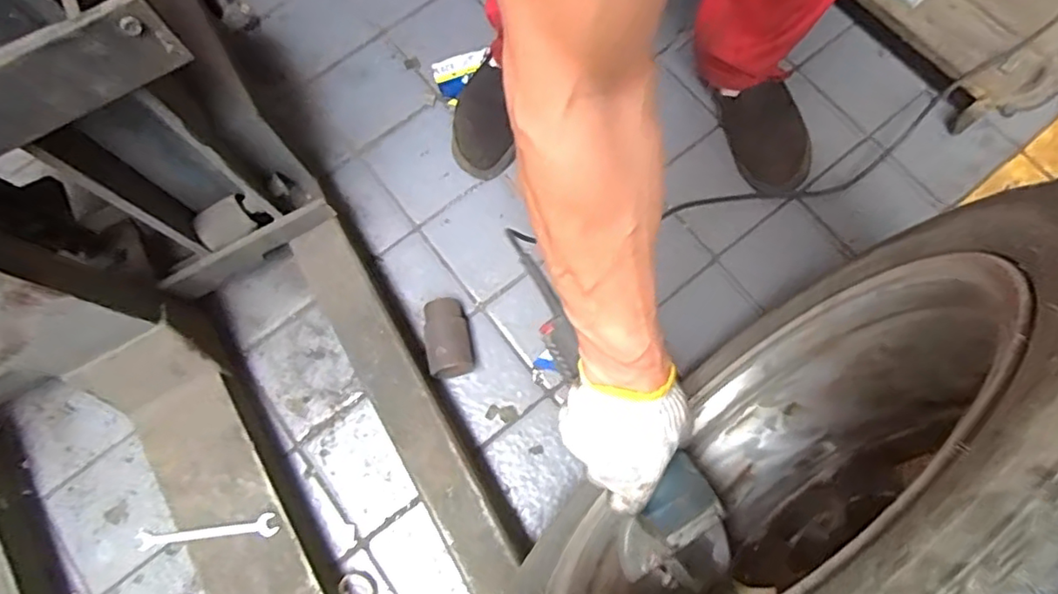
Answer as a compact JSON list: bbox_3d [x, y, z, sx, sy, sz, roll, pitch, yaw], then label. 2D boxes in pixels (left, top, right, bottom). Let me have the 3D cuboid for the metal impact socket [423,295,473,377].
[{"bbox_3d":[-0.111,0.054,0.835,0.058,0.064,0.103,-13,75,-3],"label":"metal impact socket"}]

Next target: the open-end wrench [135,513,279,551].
[{"bbox_3d":[-0.385,0.279,0.724,0.167,0.007,0.025,-6,74,0],"label":"open-end wrench"}]

